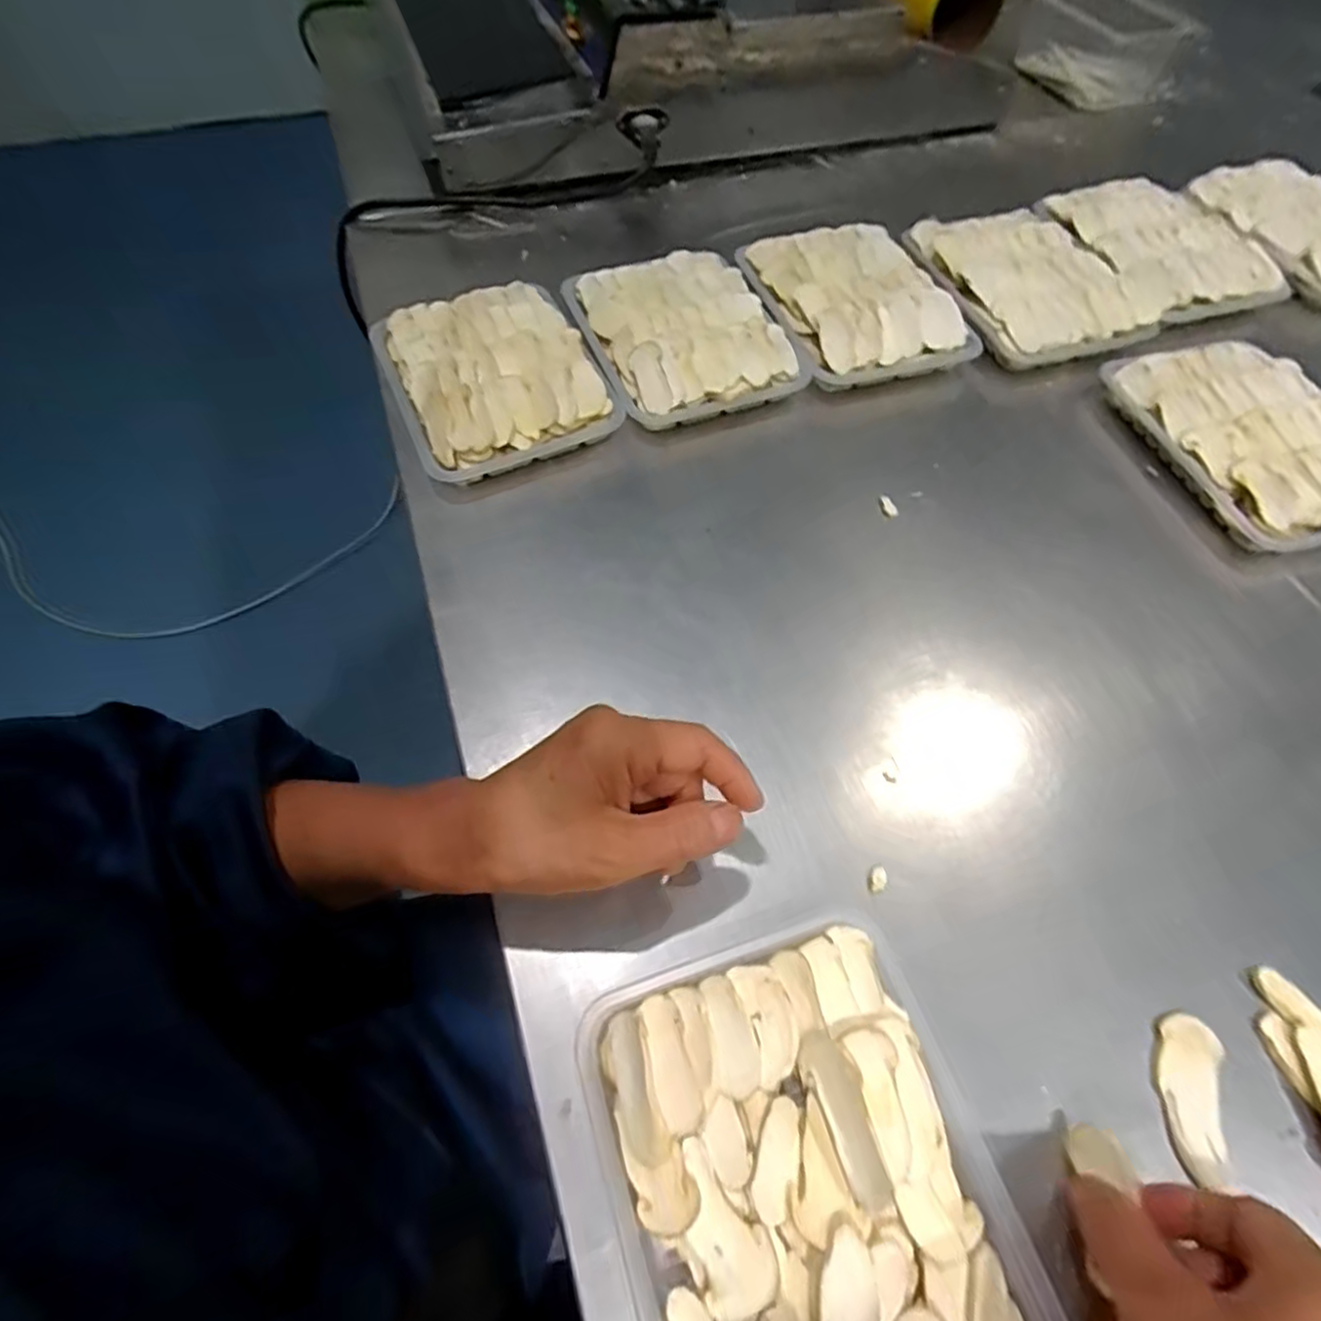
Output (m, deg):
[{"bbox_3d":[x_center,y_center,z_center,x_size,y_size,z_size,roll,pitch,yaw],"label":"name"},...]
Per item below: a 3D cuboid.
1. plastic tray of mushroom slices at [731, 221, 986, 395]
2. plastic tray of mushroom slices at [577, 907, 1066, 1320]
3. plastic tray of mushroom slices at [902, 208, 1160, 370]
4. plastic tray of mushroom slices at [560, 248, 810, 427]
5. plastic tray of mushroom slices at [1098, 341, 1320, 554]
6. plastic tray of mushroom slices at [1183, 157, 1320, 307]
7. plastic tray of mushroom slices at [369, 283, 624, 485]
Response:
[{"bbox_3d":[0.145,-0.279,0.529,0.125,0.044,0.173,-20,62,-11],"label":"plastic tray of mushroom slices"},{"bbox_3d":[0.055,0.198,0.245,0.136,0.032,0.180,-17,61,-10],"label":"plastic tray of mushroom slices"},{"bbox_3d":[0.291,-0.303,0.552,0.126,0.032,0.171,-18,62,-10],"label":"plastic tray of mushroom slices"},{"bbox_3d":[0.013,-0.243,0.510,0.134,0.045,0.171,-21,62,-12],"label":"plastic tray of mushroom slices"},{"bbox_3d":[0.404,-0.151,0.461,0.117,0.030,0.178,-15,61,-9],"label":"plastic tray of mushroom slices"},{"bbox_3d":[0.556,-0.374,0.598,0.142,0.037,0.179,-20,62,-11],"label":"plastic tray of mushroom slices"},{"bbox_3d":[-0.118,-0.199,0.482,0.135,0.045,0.161,-25,63,-14],"label":"plastic tray of mushroom slices"}]

